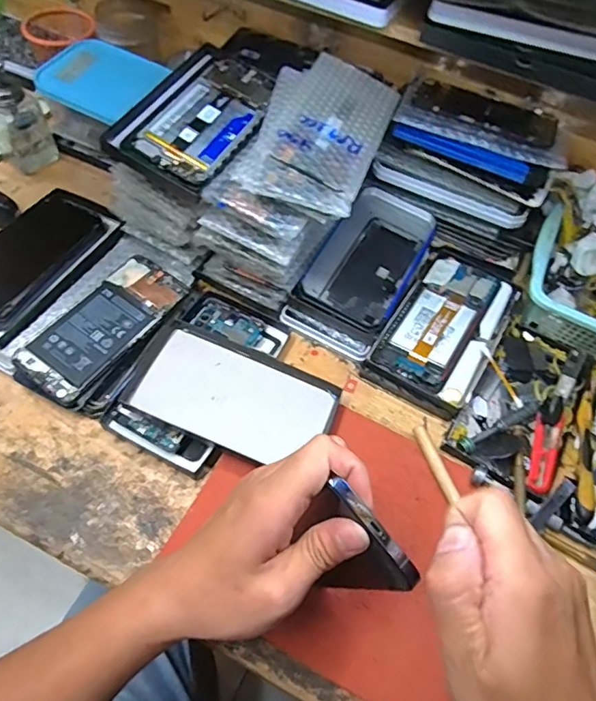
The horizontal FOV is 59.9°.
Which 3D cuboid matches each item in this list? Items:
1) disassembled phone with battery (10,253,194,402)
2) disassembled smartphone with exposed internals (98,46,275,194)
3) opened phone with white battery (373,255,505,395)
[{"bbox_3d":[-0.186,-0.027,0.500,0.071,0.009,0.164,36,62,6],"label":"disassembled phone with battery"},{"bbox_3d":[-0.090,-0.221,0.486,0.102,0.017,0.164,32,64,2],"label":"disassembled smartphone with exposed internals"},{"bbox_3d":[0.146,-0.037,0.527,0.075,0.008,0.168,31,60,14],"label":"opened phone with white battery"}]

